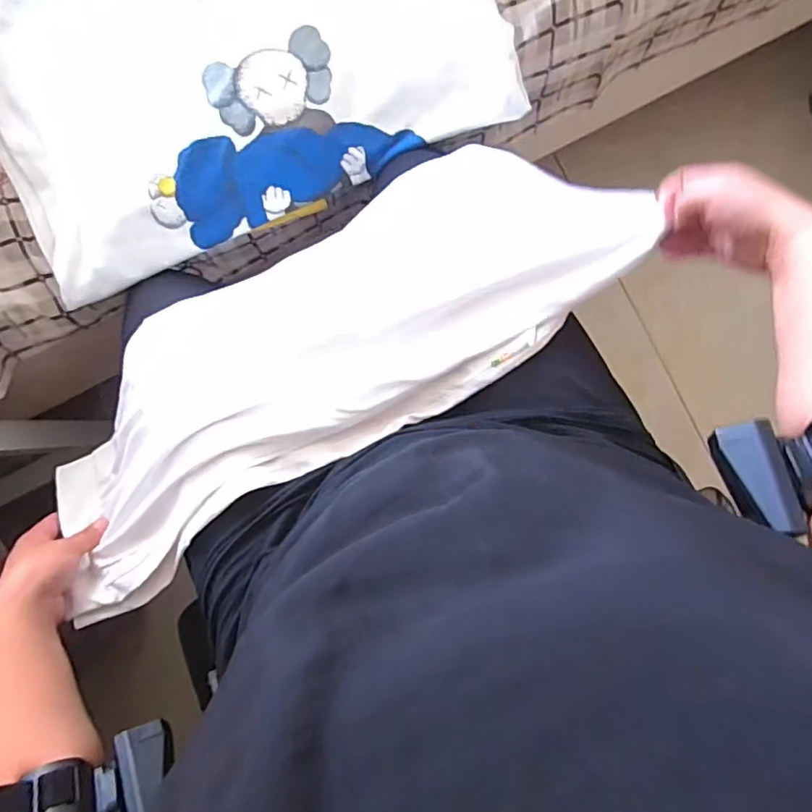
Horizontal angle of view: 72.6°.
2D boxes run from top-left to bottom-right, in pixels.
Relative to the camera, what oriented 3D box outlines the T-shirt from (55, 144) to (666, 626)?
[{"bbox_3d":[-0.080,-0.053,0.496,0.574,0.106,0.208,-32,87,0],"label":"T-shirt"}]

